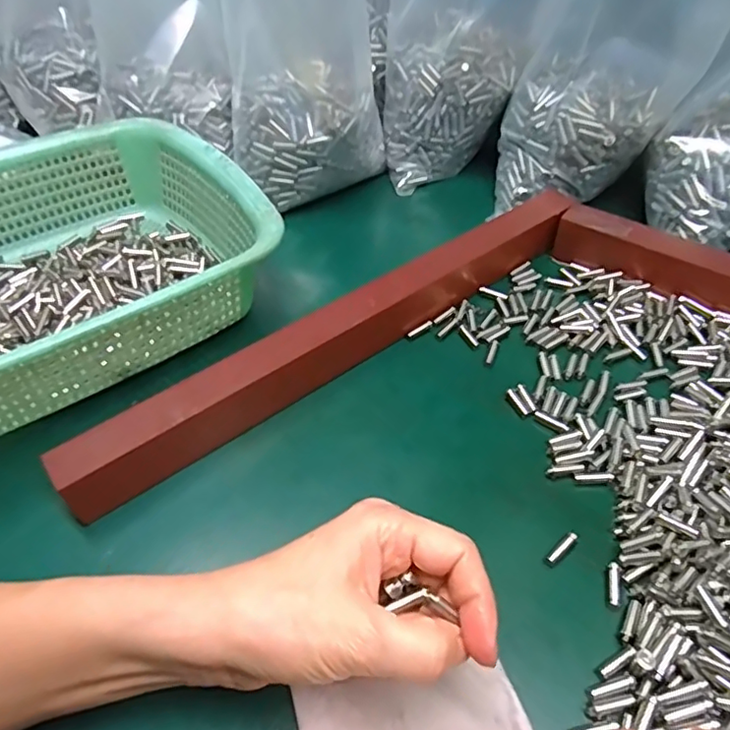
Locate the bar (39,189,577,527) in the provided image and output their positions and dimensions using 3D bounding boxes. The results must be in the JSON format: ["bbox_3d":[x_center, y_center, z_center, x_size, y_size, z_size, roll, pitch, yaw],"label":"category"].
[{"bbox_3d":[-0.006,-0.026,0.368,0.375,0.048,0.026,-32,55,-23],"label":"bar"}]

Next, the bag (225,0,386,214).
[{"bbox_3d":[-0.050,-0.247,0.457,0.122,0.227,0.069,-6,28,-2],"label":"bag"}]

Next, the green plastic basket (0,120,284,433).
[{"bbox_3d":[-0.217,-0.062,0.374,0.282,0.088,0.217,-32,55,-23],"label":"green plastic basket"}]

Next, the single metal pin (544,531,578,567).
[{"bbox_3d":[0.100,0.092,0.288,0.022,0.007,0.006,-35,56,-23],"label":"single metal pin"}]

